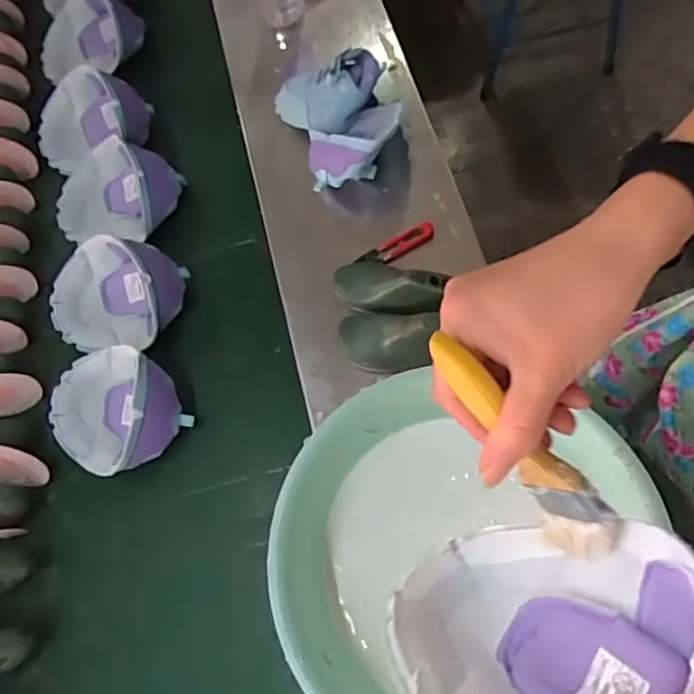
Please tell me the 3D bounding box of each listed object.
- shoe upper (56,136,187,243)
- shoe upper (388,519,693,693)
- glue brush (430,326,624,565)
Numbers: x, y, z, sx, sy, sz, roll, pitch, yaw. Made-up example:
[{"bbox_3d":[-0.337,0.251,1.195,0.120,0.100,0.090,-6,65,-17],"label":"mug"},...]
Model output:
[{"bbox_3d":[-0.305,-0.211,0.788,0.162,0.063,0.119,-2,69,8],"label":"shoe upper"},{"bbox_3d":[0.105,0.151,0.286,0.137,0.178,0.080,-39,104,-21],"label":"shoe upper"},{"bbox_3d":[0.085,0.049,0.293,0.025,0.037,0.148,-43,110,-12],"label":"glue brush"}]

